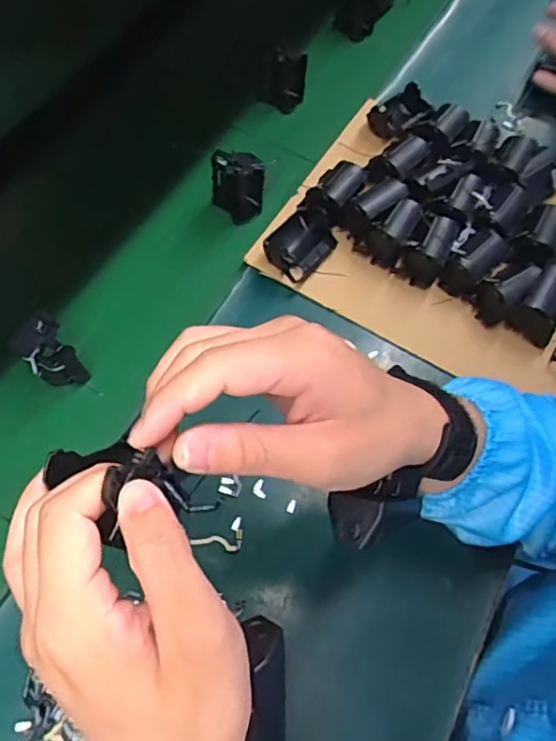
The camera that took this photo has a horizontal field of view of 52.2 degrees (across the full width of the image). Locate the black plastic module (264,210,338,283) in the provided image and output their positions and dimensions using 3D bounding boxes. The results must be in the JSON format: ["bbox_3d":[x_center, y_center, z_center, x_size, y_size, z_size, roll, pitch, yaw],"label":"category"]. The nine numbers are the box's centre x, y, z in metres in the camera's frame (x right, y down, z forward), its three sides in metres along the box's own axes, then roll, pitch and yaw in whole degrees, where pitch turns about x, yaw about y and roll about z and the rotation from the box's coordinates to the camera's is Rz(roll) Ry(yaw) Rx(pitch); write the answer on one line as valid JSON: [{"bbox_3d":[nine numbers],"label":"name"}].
[{"bbox_3d":[0.019,-0.132,0.583,0.056,0.035,0.072,36,68,14],"label":"black plastic module"}]

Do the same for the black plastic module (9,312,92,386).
[{"bbox_3d":[-0.203,-0.010,0.513,0.046,0.077,0.041,42,69,16],"label":"black plastic module"}]

